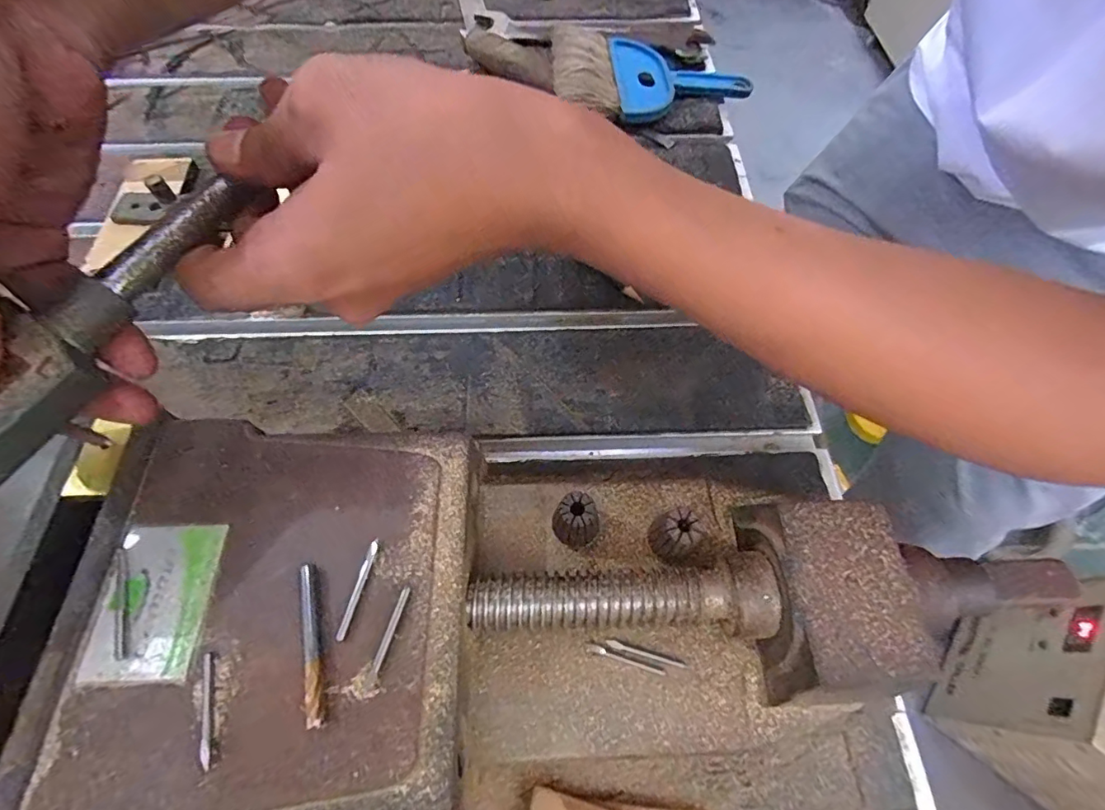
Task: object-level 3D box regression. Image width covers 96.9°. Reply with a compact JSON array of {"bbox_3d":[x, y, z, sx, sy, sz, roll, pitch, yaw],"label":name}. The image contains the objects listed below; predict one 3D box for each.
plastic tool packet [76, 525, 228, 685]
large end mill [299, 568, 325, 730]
[{"bbox_3d":[-0.137,0.066,0.167,0.036,0.004,0.050,-2,64,-1],"label":"plastic tool packet"},{"bbox_3d":[-0.079,0.077,0.159,0.004,0.004,0.048,-15,65,-8],"label":"large end mill"}]

